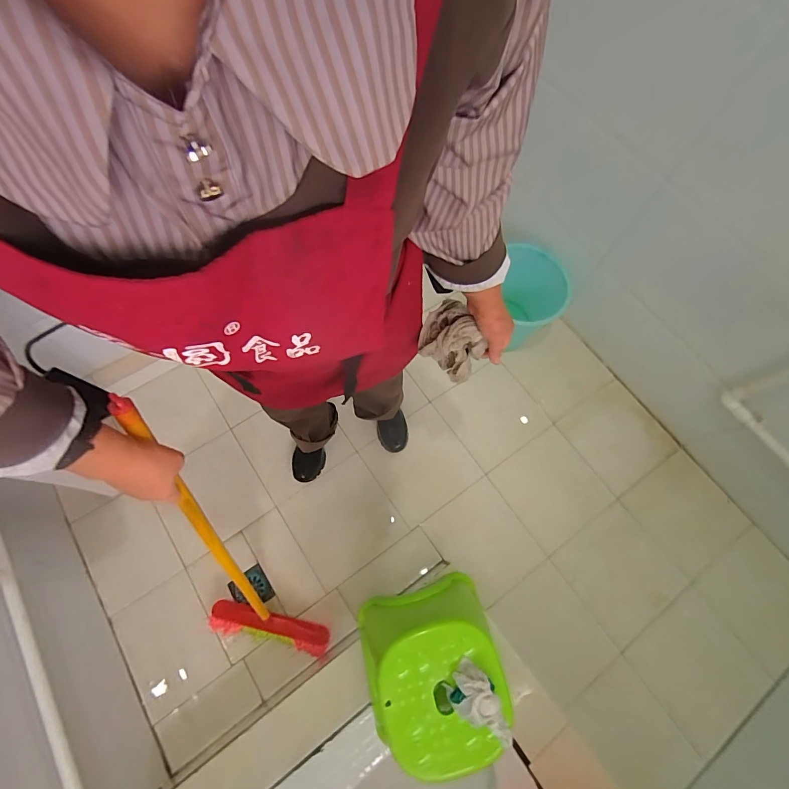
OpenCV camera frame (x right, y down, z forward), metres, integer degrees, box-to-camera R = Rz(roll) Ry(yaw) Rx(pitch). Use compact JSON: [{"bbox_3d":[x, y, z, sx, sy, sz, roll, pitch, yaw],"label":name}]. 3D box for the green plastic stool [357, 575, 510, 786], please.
[{"bbox_3d":[0.076,0.551,0.790,0.289,0.267,0.272,-1,70,2],"label":"green plastic stool"}]

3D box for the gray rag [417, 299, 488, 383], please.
[{"bbox_3d":[0.089,-0.087,0.674,0.073,0.148,0.115,-28,76,-9],"label":"gray rag"}]

